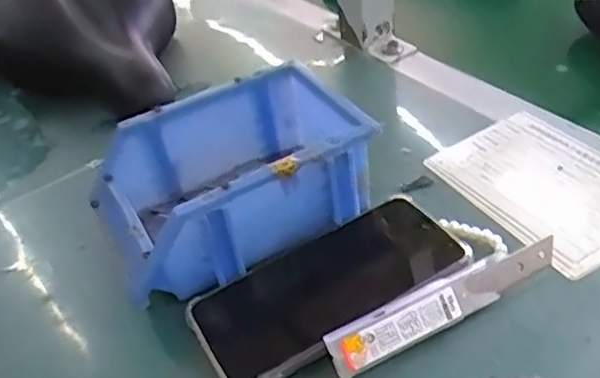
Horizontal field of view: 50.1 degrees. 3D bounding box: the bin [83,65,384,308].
[{"bbox_3d":[-0.045,-0.011,0.441,0.180,0.071,0.125,-24,41,-18],"label":"bin"}]

